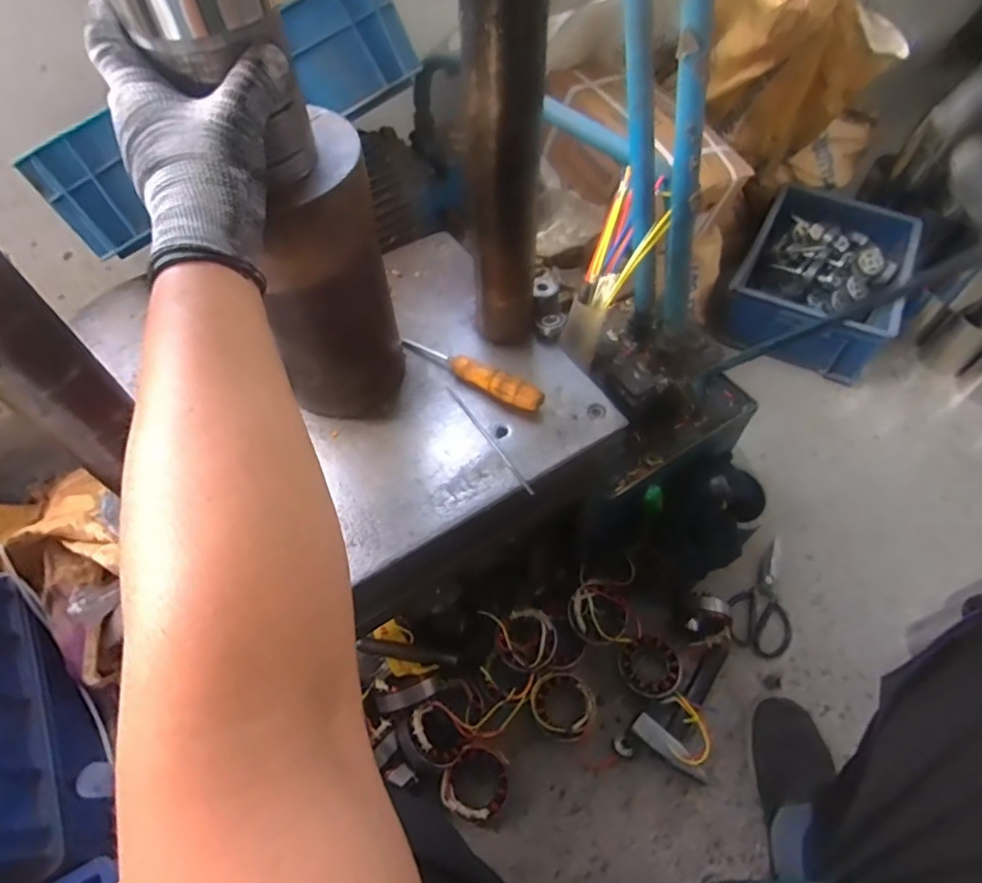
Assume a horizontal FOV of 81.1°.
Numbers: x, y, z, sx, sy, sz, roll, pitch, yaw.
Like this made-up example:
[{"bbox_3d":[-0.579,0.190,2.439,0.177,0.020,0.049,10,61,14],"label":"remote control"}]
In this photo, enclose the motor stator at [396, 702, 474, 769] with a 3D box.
[{"bbox_3d":[-0.078,0.394,0.772,0.046,0.092,0.087,-36,58,32],"label":"motor stator"}]

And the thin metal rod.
[{"bbox_3d":[-0.003,-0.005,0.592,0.006,0.004,0.158,-30,61,-17],"label":"thin metal rod"}]

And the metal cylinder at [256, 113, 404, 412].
[{"bbox_3d":[-0.154,-0.137,0.529,0.126,0.251,0.121,-10,57,-5],"label":"metal cylinder"}]

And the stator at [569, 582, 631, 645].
[{"bbox_3d":[0.161,0.254,0.852,0.090,0.049,0.082,-6,57,-2],"label":"stator"}]

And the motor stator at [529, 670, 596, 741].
[{"bbox_3d":[0.105,0.379,0.827,0.090,0.046,0.092,-1,57,1],"label":"motor stator"}]

